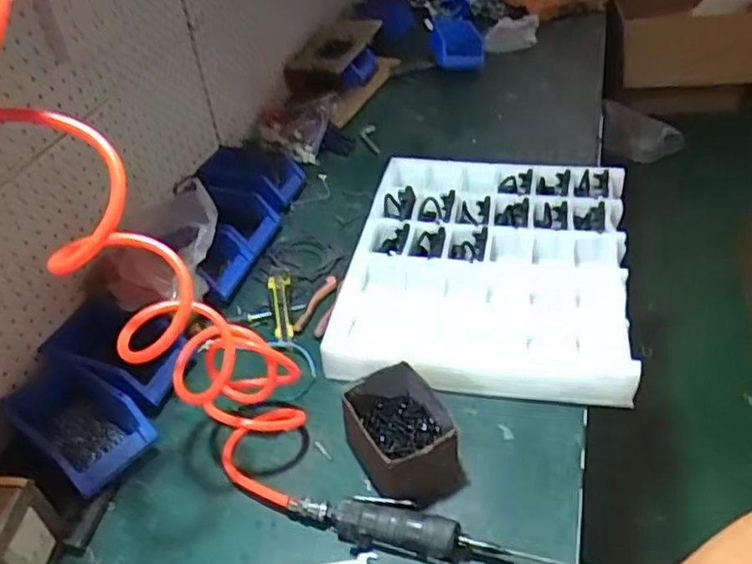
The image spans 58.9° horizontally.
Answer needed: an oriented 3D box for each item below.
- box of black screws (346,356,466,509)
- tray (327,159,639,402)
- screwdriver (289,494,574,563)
[{"bbox_3d":[0.034,0.196,0.841,0.110,0.105,0.147,-25,44,-22],"label":"box of black screws"},{"bbox_3d":[0.184,-0.042,1.087,0.430,0.057,0.526,8,55,9],"label":"tray"},{"bbox_3d":[0.074,0.293,0.766,0.362,0.039,0.052,6,41,13],"label":"screwdriver"}]

